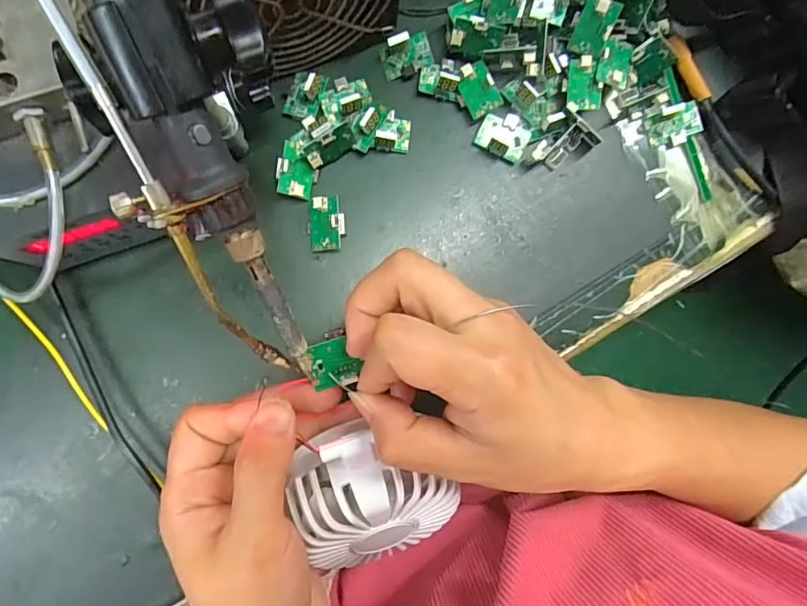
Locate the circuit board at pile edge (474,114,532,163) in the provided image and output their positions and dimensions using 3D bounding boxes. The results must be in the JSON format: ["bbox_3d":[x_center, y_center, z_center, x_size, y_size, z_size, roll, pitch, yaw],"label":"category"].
[{"bbox_3d":[0.062,-0.102,0.312,0.030,0.015,0.023,25,86,-3],"label":"circuit board at pile edge"}]

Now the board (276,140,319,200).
[{"bbox_3d":[-0.063,-0.077,0.300,0.022,0.011,0.030,10,87,-4],"label":"board"}]

